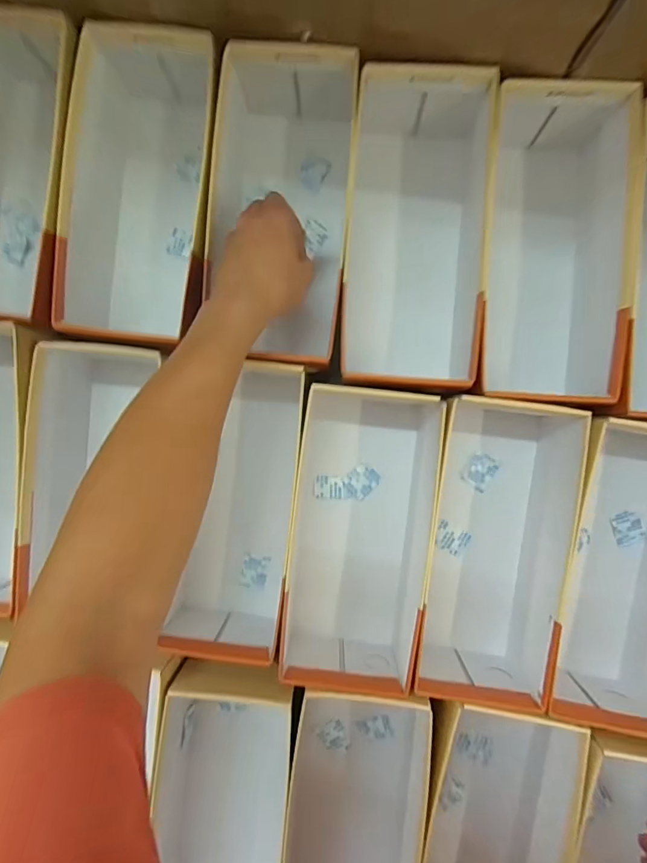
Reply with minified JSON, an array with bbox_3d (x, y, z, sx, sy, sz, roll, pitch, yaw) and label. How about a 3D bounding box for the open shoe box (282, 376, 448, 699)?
[{"bbox_3d":[0.033,0.099,0.457,0.133,0.090,0.286,7,92,2],"label":"open shoe box"}]

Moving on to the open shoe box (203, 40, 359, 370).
[{"bbox_3d":[-0.037,-0.213,0.452,0.135,0.090,0.266,4,92,2],"label":"open shoe box"}]

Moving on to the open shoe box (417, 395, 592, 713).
[{"bbox_3d":[0.172,0.116,0.452,0.148,0.091,0.282,7,92,2],"label":"open shoe box"}]

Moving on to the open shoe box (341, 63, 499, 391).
[{"bbox_3d":[0.089,-0.186,0.450,0.126,0.097,0.283,4,92,2],"label":"open shoe box"}]

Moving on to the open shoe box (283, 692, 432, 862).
[{"bbox_3d":[0.030,0.389,0.466,0.126,0.092,0.286,5,92,2],"label":"open shoe box"}]

